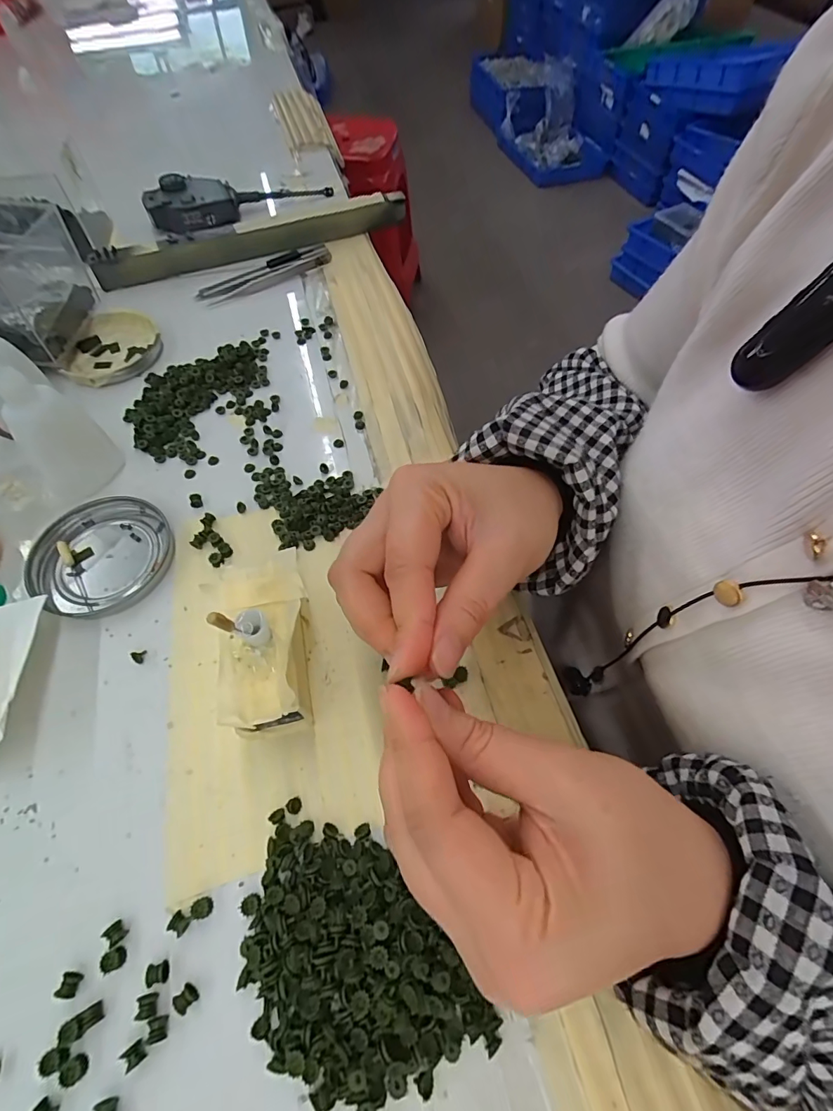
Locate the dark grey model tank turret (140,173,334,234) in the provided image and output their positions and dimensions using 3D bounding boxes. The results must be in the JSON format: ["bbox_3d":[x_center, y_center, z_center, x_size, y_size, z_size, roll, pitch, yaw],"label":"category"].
[{"bbox_3d":[-0.178,-0.369,0.472,0.185,0.033,0.044,-20,62,-13],"label":"dark grey model tank turret"}]

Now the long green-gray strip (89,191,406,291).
[{"bbox_3d":[-0.147,-0.299,0.435,0.291,0.029,0.016,-22,62,-14],"label":"long green-gray strip"}]

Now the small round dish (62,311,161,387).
[{"bbox_3d":[-0.243,-0.166,0.373,0.070,0.013,0.080,-9,60,-7],"label":"small round dish"}]

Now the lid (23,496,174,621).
[{"bbox_3d":[-0.188,0.000,0.277,0.075,0.012,0.077,1,60,-1],"label":"lid"}]

